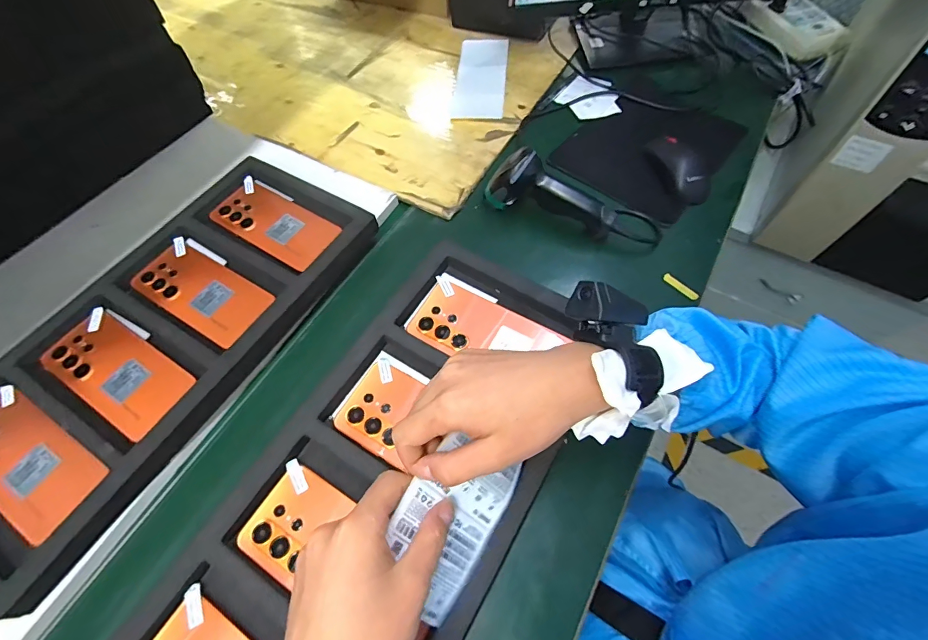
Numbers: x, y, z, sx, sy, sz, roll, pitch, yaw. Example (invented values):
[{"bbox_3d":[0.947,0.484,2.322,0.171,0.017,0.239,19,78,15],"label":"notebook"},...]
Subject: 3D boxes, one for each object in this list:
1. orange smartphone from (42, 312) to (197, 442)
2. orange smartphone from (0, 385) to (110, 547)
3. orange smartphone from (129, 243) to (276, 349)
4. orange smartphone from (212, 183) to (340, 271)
[{"bbox_3d":[-0.361,0.053,0.444,0.158,0.007,0.079,29,65,16],"label":"orange smartphone"},{"bbox_3d":[-0.416,0.131,0.401,0.168,0.013,0.077,28,65,15],"label":"orange smartphone"},{"bbox_3d":[-0.301,-0.035,0.488,0.165,0.006,0.079,29,65,16],"label":"orange smartphone"},{"bbox_3d":[-0.237,-0.123,0.536,0.164,0.005,0.081,29,65,16],"label":"orange smartphone"}]

